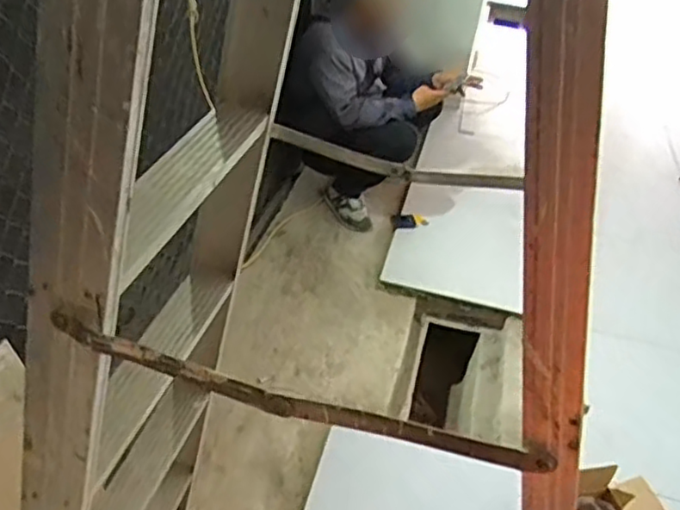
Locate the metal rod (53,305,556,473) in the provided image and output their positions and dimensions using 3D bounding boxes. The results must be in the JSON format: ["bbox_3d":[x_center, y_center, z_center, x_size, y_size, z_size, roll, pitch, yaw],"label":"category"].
[{"bbox_3d":[-0.043,0.107,0.535,0.405,0.044,0.015,11,35,13],"label":"metal rod"}]

